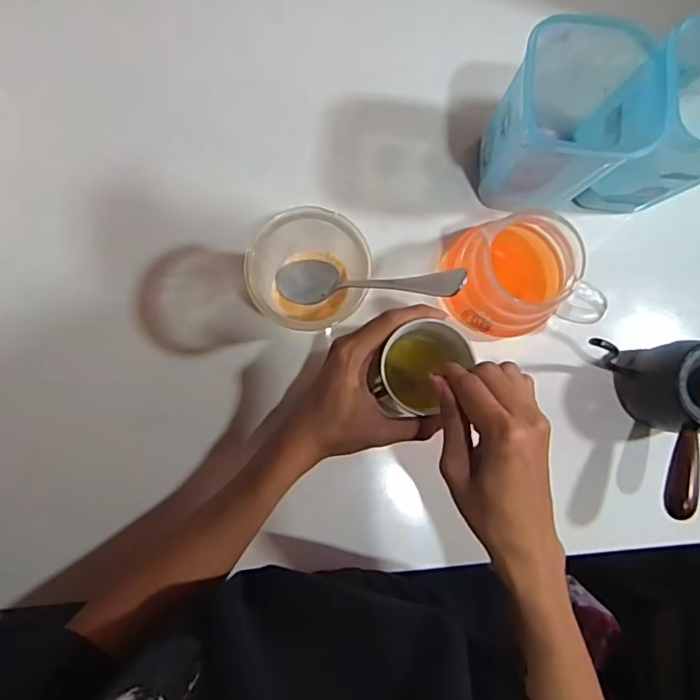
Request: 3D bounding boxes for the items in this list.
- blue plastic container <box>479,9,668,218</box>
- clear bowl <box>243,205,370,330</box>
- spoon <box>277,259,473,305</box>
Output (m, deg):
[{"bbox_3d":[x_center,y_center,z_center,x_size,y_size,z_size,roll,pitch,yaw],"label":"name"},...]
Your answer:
[{"bbox_3d":[0.167,-0.181,0.455,0.102,0.132,0.090,7,84,-3],"label":"blue plastic container"},{"bbox_3d":[-0.034,-0.058,0.451,0.088,0.102,0.081,0,85,-3],"label":"clear bowl"},{"bbox_3d":[0.006,-0.050,0.406,0.025,0.195,0.037,24,82,-35],"label":"spoon"}]

